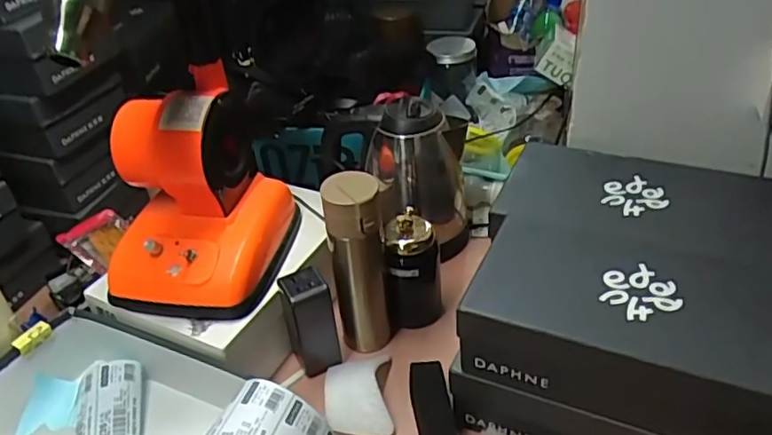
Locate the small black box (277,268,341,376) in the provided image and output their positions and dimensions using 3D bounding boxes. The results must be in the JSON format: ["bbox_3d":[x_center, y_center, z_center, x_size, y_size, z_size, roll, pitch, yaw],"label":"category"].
[{"bbox_3d":[-0.092,0.126,0.741,0.053,0.135,0.046,-17,39,-16],"label":"small black box"}]

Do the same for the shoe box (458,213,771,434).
[{"bbox_3d":[0.239,0.101,0.595,0.288,0.098,0.168,15,41,24],"label":"shoe box"}]

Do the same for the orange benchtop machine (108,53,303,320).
[{"bbox_3d":[-0.224,-0.031,0.717,0.190,0.208,0.210,0,37,6],"label":"orange benchtop machine"}]

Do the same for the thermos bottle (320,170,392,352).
[{"bbox_3d":[-0.033,0.060,0.728,0.063,0.240,0.054,-6,37,-1],"label":"thermos bottle"}]

